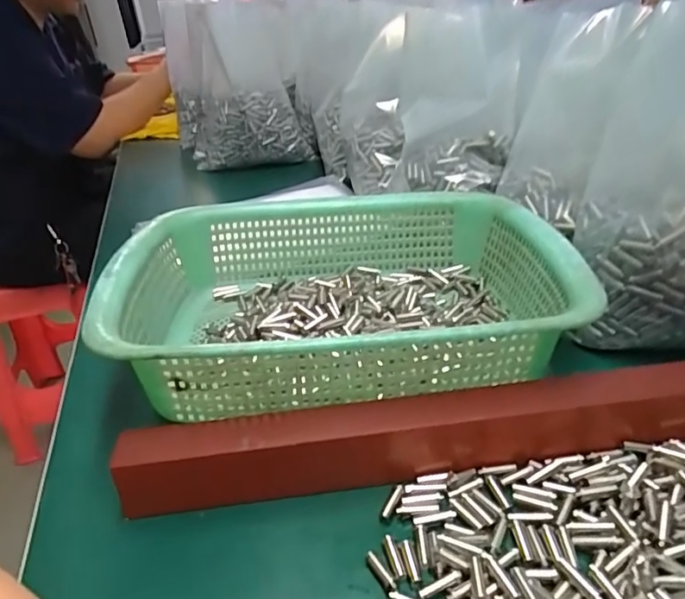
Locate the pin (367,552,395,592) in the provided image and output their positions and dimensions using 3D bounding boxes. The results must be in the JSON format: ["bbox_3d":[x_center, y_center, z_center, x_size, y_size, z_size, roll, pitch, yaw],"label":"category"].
[{"bbox_3d":[0.017,0.121,0.245,0.005,0.004,0.021,-19,33,-21],"label":"pin"}]

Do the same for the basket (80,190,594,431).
[{"bbox_3d":[0.000,-0.004,0.386,0.294,0.081,0.224,-5,30,1],"label":"basket"}]

